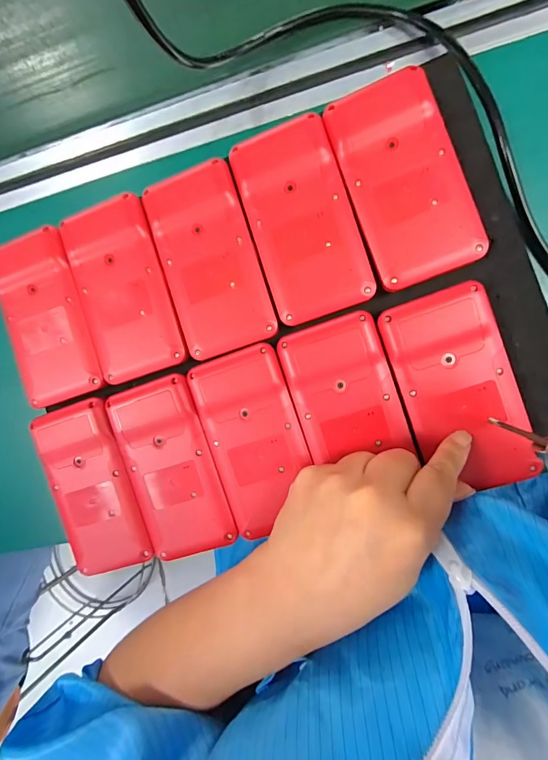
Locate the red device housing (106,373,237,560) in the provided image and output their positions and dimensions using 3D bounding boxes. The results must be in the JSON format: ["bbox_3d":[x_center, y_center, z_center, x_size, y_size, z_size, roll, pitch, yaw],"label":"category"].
[{"bbox_3d":[-0.071,0.060,0.248,0.061,0.013,0.117,-18,87,9],"label":"red device housing"}]

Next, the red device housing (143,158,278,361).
[{"bbox_3d":[-0.042,-0.077,0.237,0.061,0.010,0.117,-17,87,9],"label":"red device housing"}]

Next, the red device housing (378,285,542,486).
[{"bbox_3d":[0.109,0.006,0.214,0.062,0.012,0.114,-19,85,9],"label":"red device housing"}]

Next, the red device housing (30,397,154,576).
[{"bbox_3d":[-0.129,0.077,0.260,0.061,0.019,0.118,-17,87,9],"label":"red device housing"}]

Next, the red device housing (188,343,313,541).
[{"bbox_3d":[-0.013,0.040,0.238,0.061,0.015,0.115,-18,87,9],"label":"red device housing"}]

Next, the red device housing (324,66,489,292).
[{"bbox_3d":[0.077,-0.118,0.216,0.062,0.012,0.117,-19,87,9],"label":"red device housing"}]

